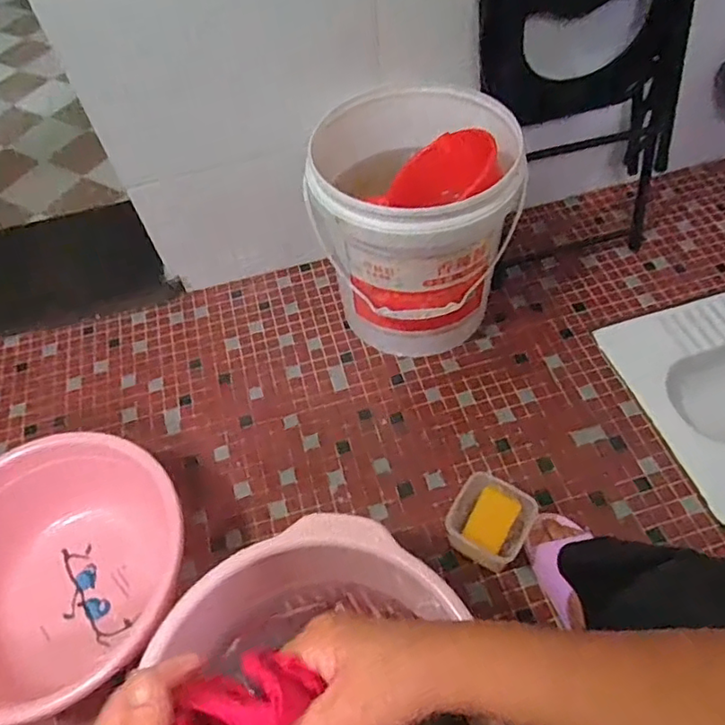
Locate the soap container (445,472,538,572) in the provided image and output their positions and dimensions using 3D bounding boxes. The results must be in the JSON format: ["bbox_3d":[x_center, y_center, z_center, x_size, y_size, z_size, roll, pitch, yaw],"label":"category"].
[{"bbox_3d":[0.178,0.230,0.813,0.099,0.103,0.106,26,62,20],"label":"soap container"}]

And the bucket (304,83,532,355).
[{"bbox_3d":[0.092,-0.220,0.976,0.304,0.358,0.290,-2,56,3],"label":"bucket"}]

